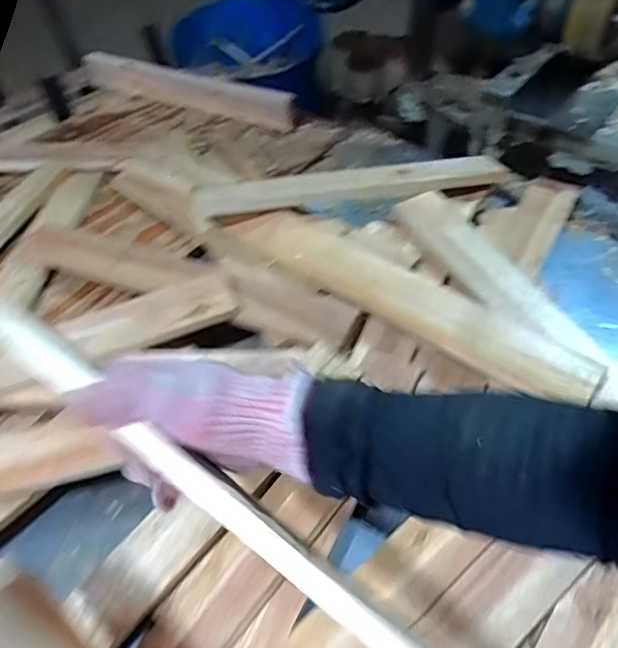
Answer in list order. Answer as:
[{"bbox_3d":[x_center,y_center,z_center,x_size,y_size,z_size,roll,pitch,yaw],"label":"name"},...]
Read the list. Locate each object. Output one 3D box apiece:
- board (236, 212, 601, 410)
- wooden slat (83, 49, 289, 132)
[{"bbox_3d":[0.089,-0.037,0.618,0.438,0.020,0.068,31,80,29],"label":"board"},{"bbox_3d":[-0.243,-0.448,1.052,0.502,0.053,0.031,21,55,23],"label":"wooden slat"}]

